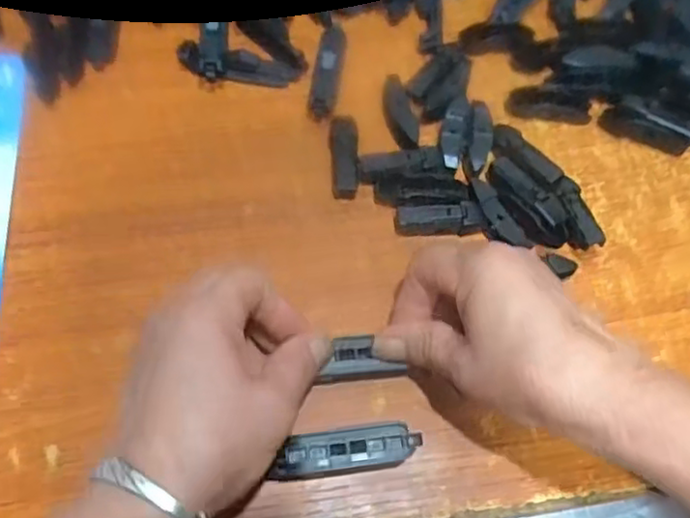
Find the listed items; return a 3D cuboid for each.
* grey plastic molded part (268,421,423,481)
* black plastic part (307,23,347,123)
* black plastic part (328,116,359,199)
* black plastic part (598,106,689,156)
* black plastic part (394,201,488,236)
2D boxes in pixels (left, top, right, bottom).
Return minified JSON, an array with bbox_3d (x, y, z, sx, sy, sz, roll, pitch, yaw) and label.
[{"bbox_3d":[0.001,0.094,0.328,0.070,0.020,0.020,-5,65,-5],"label":"grey plastic molded part"},{"bbox_3d":[-0.011,-0.124,0.434,0.017,0.014,0.077,9,65,2],"label":"black plastic part"},{"bbox_3d":[-0.001,-0.061,0.399,0.016,0.008,0.054,0,65,-2],"label":"black plastic part"},{"bbox_3d":[0.187,-0.080,0.416,0.057,0.013,0.015,23,66,9],"label":"black plastic part"},{"bbox_3d":[0.055,-0.022,0.386,0.049,0.011,0.016,-4,65,-4],"label":"black plastic part"}]

